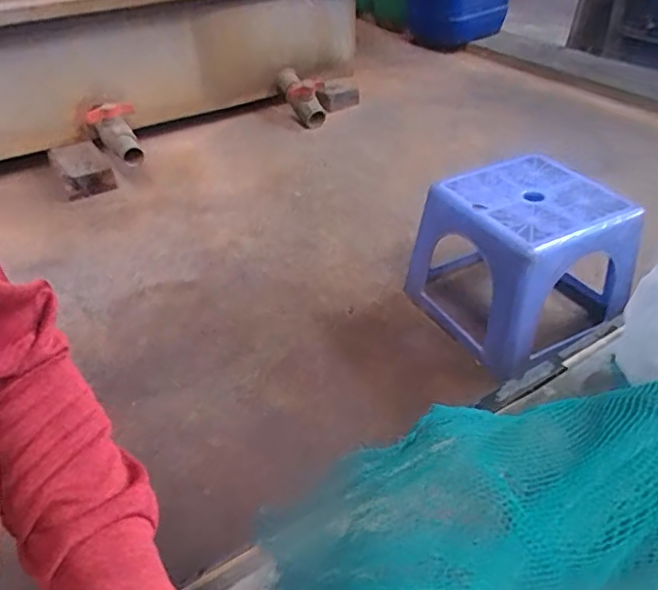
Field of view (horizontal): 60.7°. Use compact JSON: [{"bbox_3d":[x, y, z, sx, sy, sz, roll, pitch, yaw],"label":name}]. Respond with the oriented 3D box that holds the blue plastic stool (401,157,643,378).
[{"bbox_3d":[0.287,-0.059,0.857,0.243,0.211,0.246,-21,41,-21],"label":"blue plastic stool"}]

